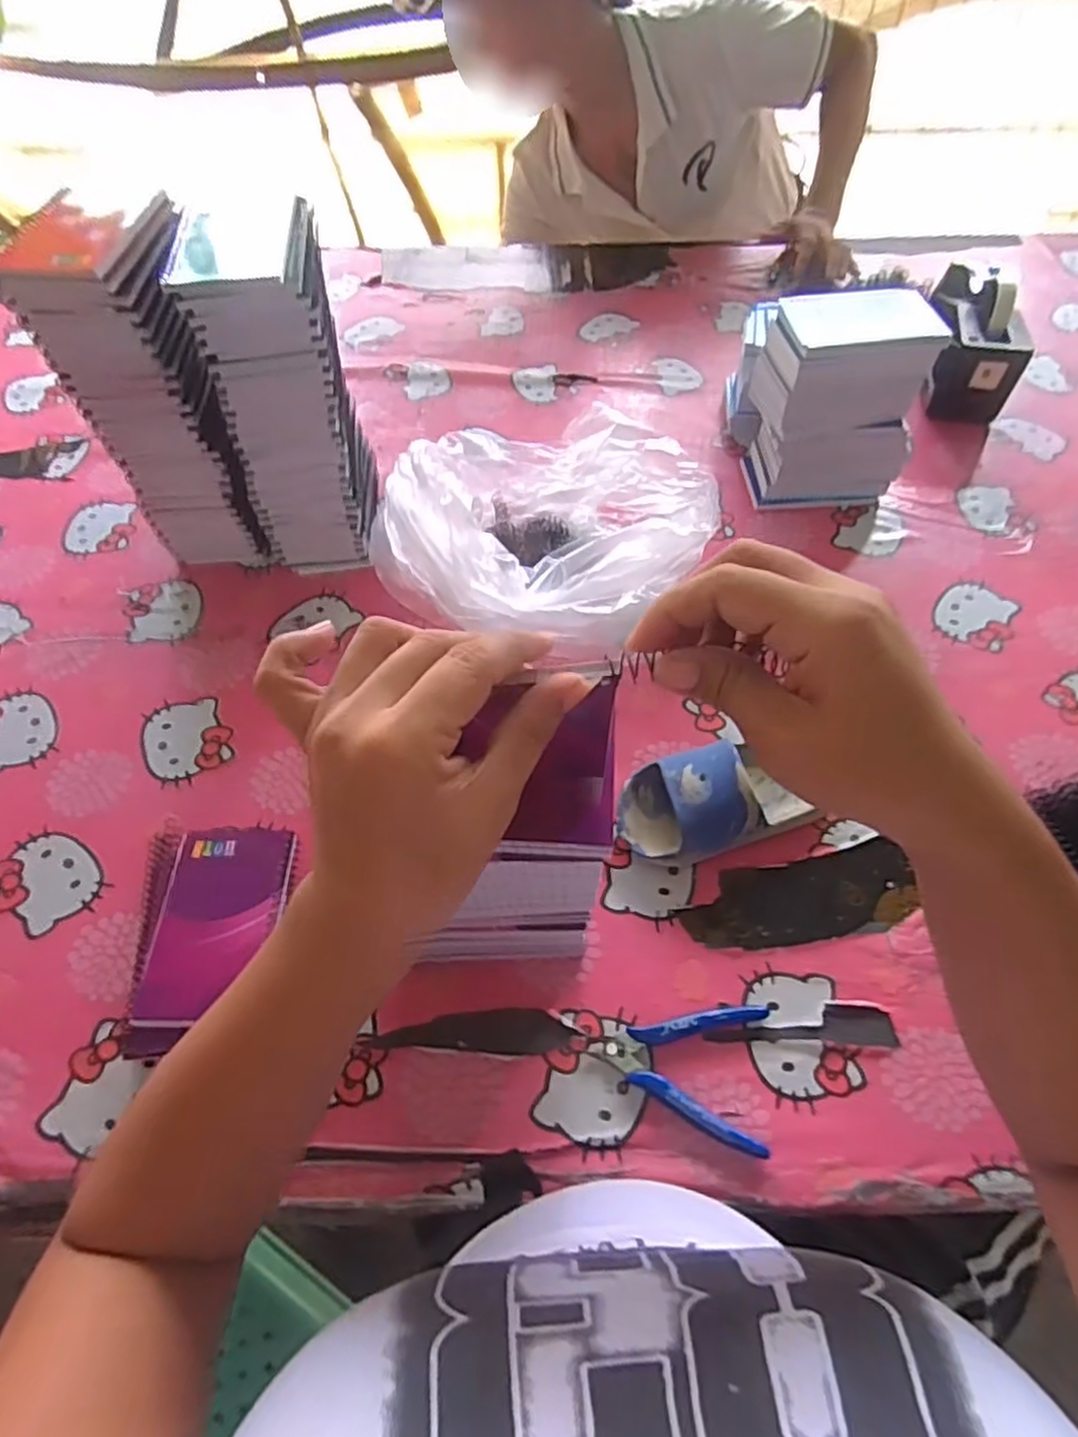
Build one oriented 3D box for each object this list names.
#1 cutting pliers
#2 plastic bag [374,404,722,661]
[{"bbox_3d":[0.088,0.224,0.464,0.122,0.015,0.086,11,58,7],"label":"cutting pliers"},{"bbox_3d":[0.002,-0.189,0.668,0.265,0.132,0.236,-37,65,-21],"label":"plastic bag"}]

